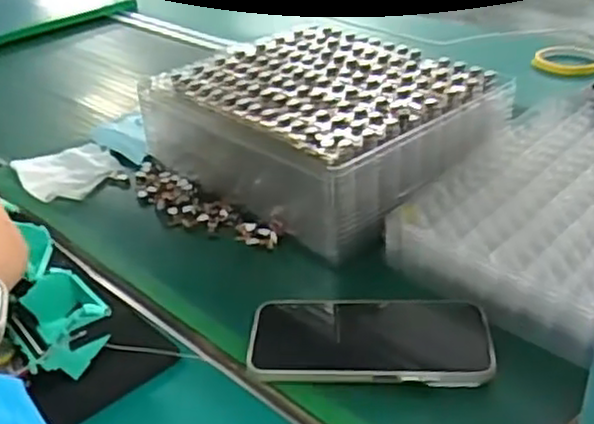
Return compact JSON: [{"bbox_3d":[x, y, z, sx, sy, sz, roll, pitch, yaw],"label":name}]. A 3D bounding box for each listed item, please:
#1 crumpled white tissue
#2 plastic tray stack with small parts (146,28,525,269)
[{"bbox_3d":[-0.231,-0.042,0.748,0.095,0.013,0.085,-23,37,-30],"label":"crumpled white tissue"},{"bbox_3d":[0.017,-0.089,0.710,0.290,0.094,0.222,25,41,37],"label":"plastic tray stack with small parts"}]

